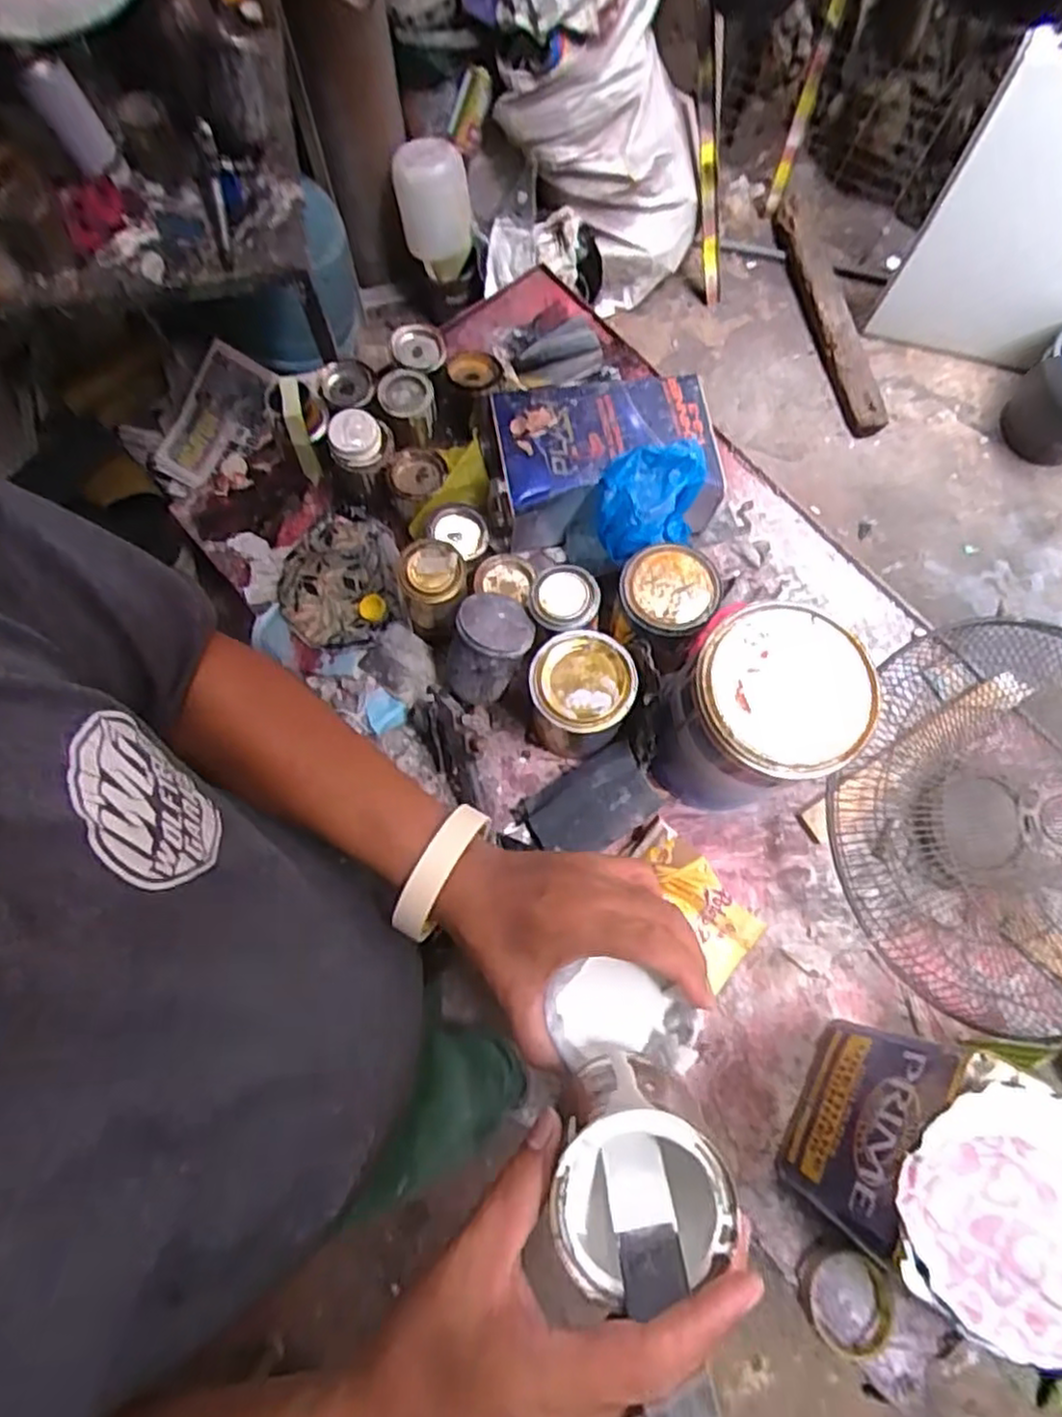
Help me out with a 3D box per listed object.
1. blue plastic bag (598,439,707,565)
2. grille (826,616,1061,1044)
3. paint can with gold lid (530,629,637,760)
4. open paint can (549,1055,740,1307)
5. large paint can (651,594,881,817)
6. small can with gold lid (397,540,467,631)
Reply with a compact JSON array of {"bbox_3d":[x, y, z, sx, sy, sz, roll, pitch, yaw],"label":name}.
[{"bbox_3d":[0.124,-0.217,0.764,0.107,0.087,0.107,12,76,5],"label":"blue plastic bag"},{"bbox_3d":[0.526,0.118,0.755,0.390,0.110,0.427,-14,75,-1],"label":"grille"},{"bbox_3d":[0.052,-0.012,0.761,0.099,0.135,0.101,-1,75,2],"label":"paint can with gold lid"},{"bbox_3d":[0.044,0.198,0.303,0.070,0.060,0.077,0,73,0],"label":"open paint can"},{"bbox_3d":[0.218,0.011,0.713,0.157,0.209,0.151,-1,75,2],"label":"large paint can"},{"bbox_3d":[-0.104,-0.132,0.765,0.069,0.088,0.066,-1,75,2],"label":"small can with gold lid"}]

